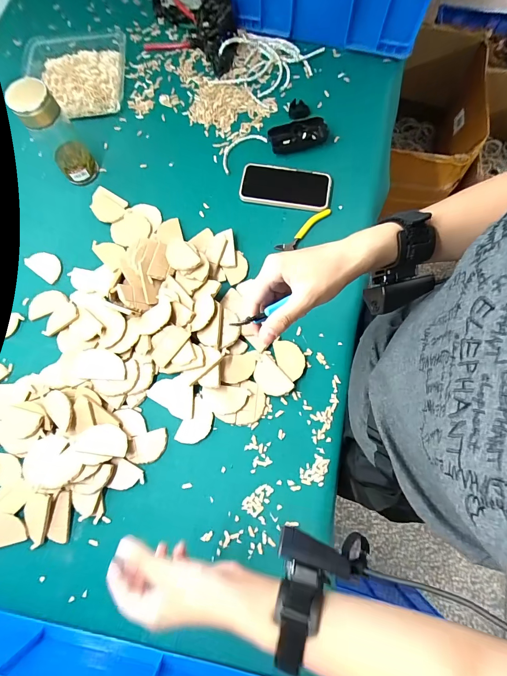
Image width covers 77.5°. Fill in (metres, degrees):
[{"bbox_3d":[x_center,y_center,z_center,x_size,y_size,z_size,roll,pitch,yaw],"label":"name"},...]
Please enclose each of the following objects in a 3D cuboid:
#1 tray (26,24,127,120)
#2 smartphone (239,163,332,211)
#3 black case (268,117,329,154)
[{"bbox_3d":[-0.382,-0.559,0.670,0.218,0.027,0.218,-8,75,0],"label":"tray"},{"bbox_3d":[0.061,-0.284,0.589,0.162,0.018,0.084,10,76,4],"label":"smartphone"},{"bbox_3d":[0.086,-0.393,0.612,0.111,0.022,0.046,-18,75,-3],"label":"black case"}]

